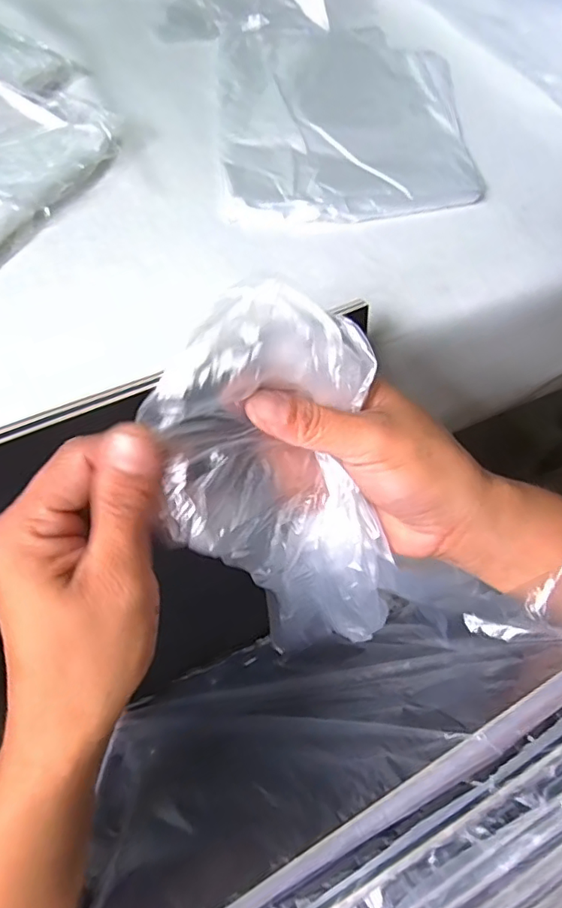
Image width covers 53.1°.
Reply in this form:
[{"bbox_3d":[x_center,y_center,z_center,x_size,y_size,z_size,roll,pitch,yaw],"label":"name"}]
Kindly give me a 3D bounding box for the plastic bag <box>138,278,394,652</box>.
[{"bbox_3d":[0.006,0.016,0.238,0.098,0.172,0.043,-31,33,-21],"label":"plastic bag"}]

